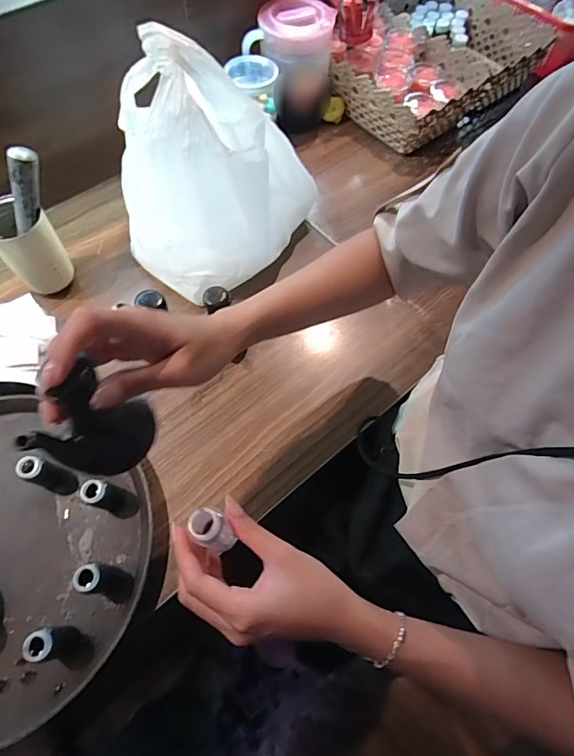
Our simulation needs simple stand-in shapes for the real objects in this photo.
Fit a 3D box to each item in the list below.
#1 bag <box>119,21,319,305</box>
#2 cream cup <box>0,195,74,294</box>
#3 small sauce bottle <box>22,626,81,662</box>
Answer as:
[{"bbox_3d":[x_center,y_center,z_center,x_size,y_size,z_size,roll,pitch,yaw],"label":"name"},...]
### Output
[{"bbox_3d":[-0.097,-0.261,0.552,0.197,0.257,0.232,24,65,10],"label":"bag"},{"bbox_3d":[-0.334,-0.168,0.568,0.074,0.123,0.070,1,63,-1],"label":"cream cup"},{"bbox_3d":[-0.222,0.251,0.407,0.026,0.055,0.028,-11,64,-7],"label":"small sauce bottle"}]

